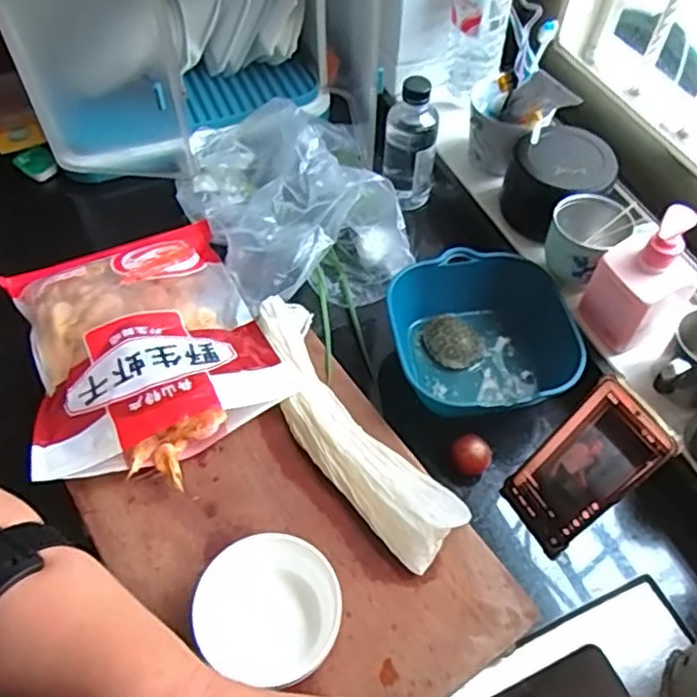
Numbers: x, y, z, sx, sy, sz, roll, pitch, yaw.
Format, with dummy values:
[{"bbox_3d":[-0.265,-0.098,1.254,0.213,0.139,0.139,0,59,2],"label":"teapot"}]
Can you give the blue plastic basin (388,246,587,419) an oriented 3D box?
[{"bbox_3d":[0.144,-0.010,0.684,0.179,0.089,0.181,-16,57,-12],"label":"blue plastic basin"}]

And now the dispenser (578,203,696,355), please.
[{"bbox_3d":[0.279,-0.067,0.616,0.061,0.145,0.078,-24,59,-16],"label":"dispenser"}]

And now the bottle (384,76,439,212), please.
[{"bbox_3d":[0.075,-0.249,0.799,0.060,0.169,0.066,2,56,1],"label":"bottle"}]

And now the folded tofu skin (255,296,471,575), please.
[{"bbox_3d":[-0.007,0.065,0.620,0.088,0.040,0.307,-28,61,-18],"label":"folded tofu skin"}]

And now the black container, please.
[{"bbox_3d":[0.229,-0.183,0.733,0.109,0.078,0.105,0,56,-1],"label":"black container"}]

